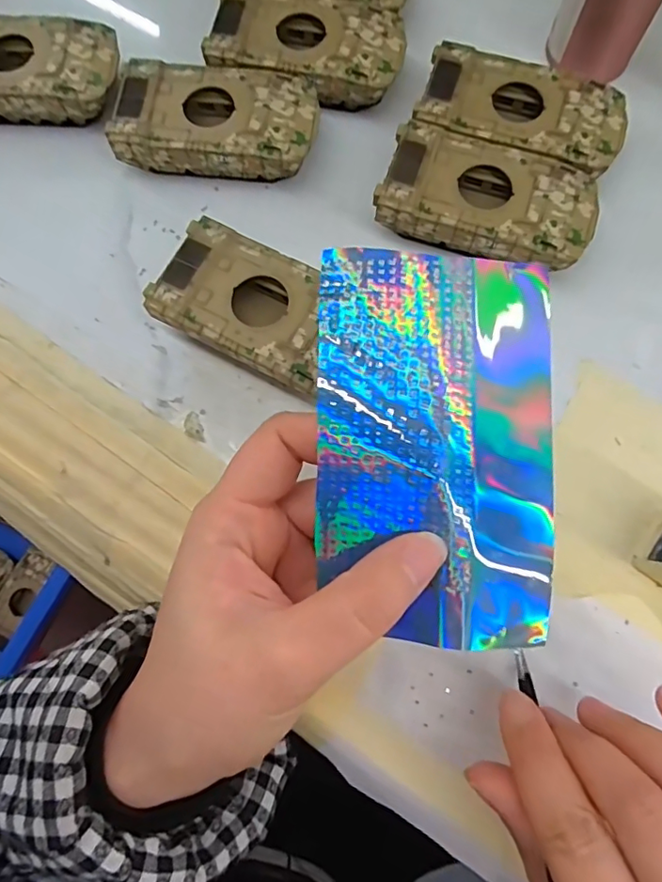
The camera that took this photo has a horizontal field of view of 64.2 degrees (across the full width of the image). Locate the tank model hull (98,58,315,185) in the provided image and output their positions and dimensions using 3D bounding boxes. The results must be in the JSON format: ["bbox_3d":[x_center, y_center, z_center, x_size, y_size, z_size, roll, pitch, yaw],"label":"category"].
[{"bbox_3d":[-0.055,-0.156,0.263,0.094,0.026,0.051,7,75,3],"label":"tank model hull"}]

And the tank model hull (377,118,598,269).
[{"bbox_3d":[0.073,-0.110,0.249,0.095,0.024,0.052,19,76,6],"label":"tank model hull"}]

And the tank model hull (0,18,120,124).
[{"bbox_3d":[-0.156,-0.190,0.273,0.092,0.026,0.049,3,75,2],"label":"tank model hull"}]

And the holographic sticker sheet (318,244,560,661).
[{"bbox_3d":[0.033,0.002,0.166,0.072,0.006,0.122,1,89,0],"label":"holographic sticker sheet"}]

